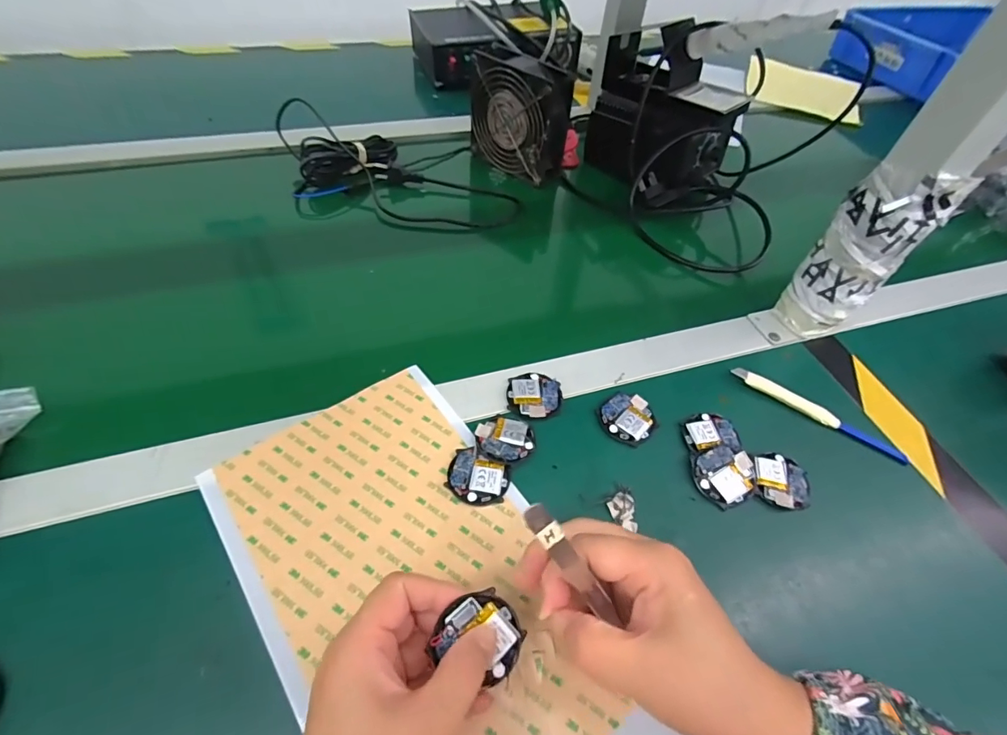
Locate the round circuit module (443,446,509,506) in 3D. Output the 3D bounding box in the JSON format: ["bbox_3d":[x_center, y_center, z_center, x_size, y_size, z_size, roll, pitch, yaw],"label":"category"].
[{"bbox_3d":[-0.018,0.077,0.326,0.042,0.008,0.035,15,53,7],"label":"round circuit module"}]

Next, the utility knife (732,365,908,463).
[{"bbox_3d":[0.255,0.037,0.377,0.138,0.012,0.013,27,55,16],"label":"utility knife"}]

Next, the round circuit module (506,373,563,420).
[{"bbox_3d":[0.024,0.022,0.371,0.043,0.006,0.041,2,52,-3],"label":"round circuit module"}]

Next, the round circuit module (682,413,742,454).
[{"bbox_3d":[0.161,0.050,0.360,0.042,0.010,0.033,-6,53,-9],"label":"round circuit module"}]

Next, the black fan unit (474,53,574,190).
[{"bbox_3d":[0.018,-0.303,0.565,0.123,0.117,0.044,35,58,21],"label":"black fan unit"}]

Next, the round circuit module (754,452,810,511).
[{"bbox_3d":[0.202,0.081,0.340,0.038,0.006,0.043,18,53,10],"label":"round circuit module"}]

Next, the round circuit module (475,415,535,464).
[{"bbox_3d":[0.001,0.053,0.343,0.040,0.012,0.040,2,52,-3],"label":"round circuit module"}]

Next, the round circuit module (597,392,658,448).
[{"bbox_3d":[0.097,0.039,0.366,0.044,0.006,0.042,2,52,-3],"label":"round circuit module"}]

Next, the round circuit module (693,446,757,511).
[{"bbox_3d":[0.161,0.077,0.338,0.042,0.011,0.040,2,52,-3],"label":"round circuit module"}]

